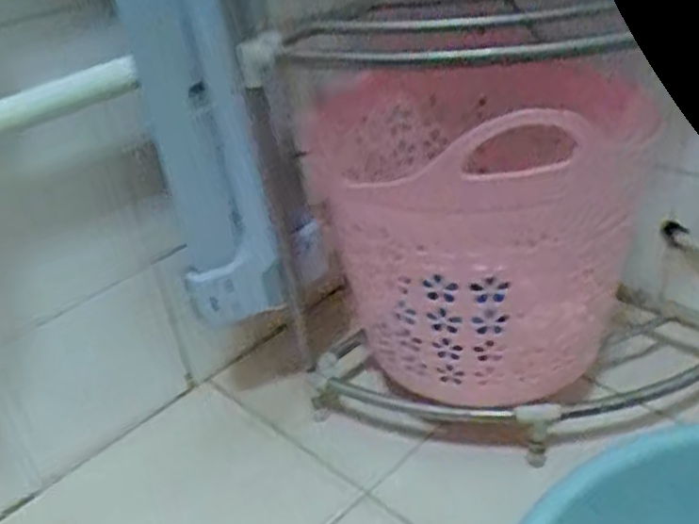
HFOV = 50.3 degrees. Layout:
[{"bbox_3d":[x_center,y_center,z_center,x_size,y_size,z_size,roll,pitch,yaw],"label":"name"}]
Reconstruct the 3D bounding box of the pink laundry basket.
[{"bbox_3d":[0.116,-0.040,0.769,0.261,0.302,0.327,-14,33,-9],"label":"pink laundry basket"}]

